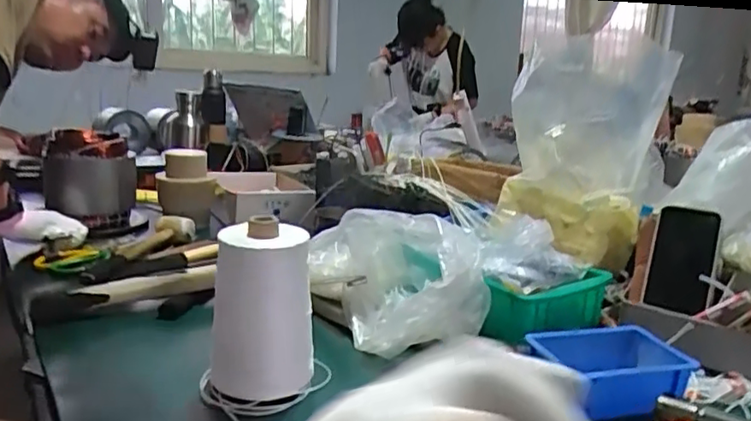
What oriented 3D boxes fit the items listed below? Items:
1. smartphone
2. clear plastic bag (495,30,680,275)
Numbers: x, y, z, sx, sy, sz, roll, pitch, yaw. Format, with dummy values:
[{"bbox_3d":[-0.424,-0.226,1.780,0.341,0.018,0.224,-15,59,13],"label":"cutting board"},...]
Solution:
[{"bbox_3d":[0.375,0.060,0.740,0.071,0.135,0.013,6,-22,38],"label":"smartphone"},{"bbox_3d":[0.299,-0.096,0.886,0.194,0.297,0.177,7,14,17],"label":"clear plastic bag"}]

